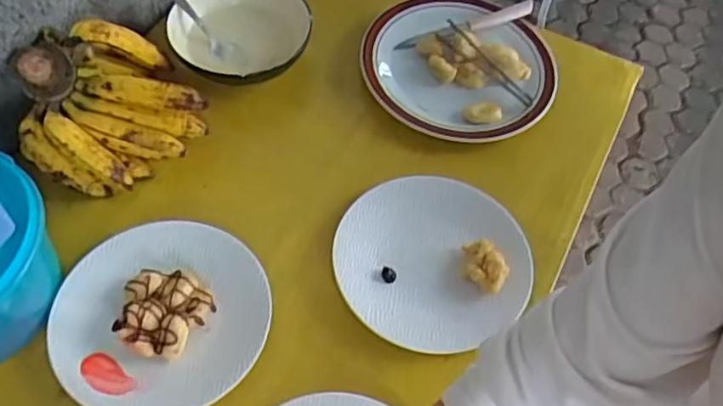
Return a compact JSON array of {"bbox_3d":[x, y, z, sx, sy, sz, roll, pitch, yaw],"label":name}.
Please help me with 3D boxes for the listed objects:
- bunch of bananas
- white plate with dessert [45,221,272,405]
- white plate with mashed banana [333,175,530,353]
[{"bbox_3d":[-0.293,-0.118,0.729,0.175,0.081,0.179,-26,63,-20],"label":"bunch of bananas"},{"bbox_3d":[-0.194,0.106,0.630,0.192,0.029,0.199,15,58,5],"label":"white plate with dessert"},{"bbox_3d":[0.078,0.051,0.672,0.203,0.023,0.190,2,57,-4],"label":"white plate with mashed banana"}]

